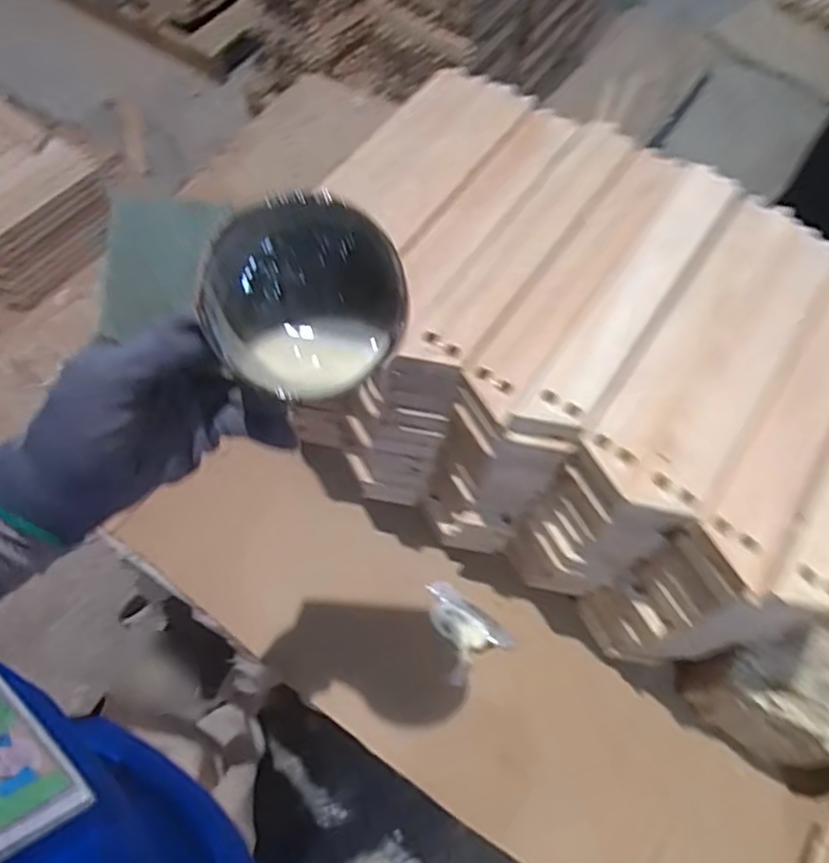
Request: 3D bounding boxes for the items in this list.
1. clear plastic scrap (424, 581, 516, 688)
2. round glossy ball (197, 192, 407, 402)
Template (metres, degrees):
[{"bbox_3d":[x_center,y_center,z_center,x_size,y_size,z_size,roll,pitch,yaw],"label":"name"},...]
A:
[{"bbox_3d":[0.051,0.182,0.647,0.067,0.024,0.094,-19,66,-12],"label":"clear plastic scrap"},{"bbox_3d":[-0.045,-0.064,0.297,0.079,0.069,0.071,0,64,-3],"label":"round glossy ball"}]

